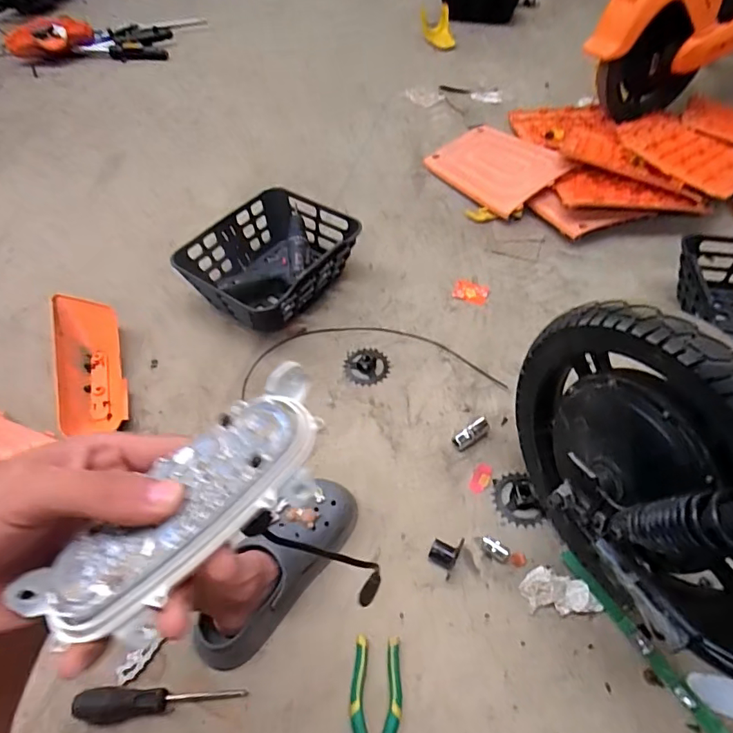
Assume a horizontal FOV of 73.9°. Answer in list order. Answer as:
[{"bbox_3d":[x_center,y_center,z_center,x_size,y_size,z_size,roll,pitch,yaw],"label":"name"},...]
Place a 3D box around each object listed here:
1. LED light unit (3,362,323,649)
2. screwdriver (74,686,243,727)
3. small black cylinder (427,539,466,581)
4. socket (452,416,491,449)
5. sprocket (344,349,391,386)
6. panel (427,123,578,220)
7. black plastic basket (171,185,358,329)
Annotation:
[{"bbox_3d":[-0.074,0.061,0.209,0.148,0.021,0.054,-42,62,-17],"label":"LED light unit"},{"bbox_3d":[-0.250,0.405,0.590,0.194,0.029,0.036,-4,52,-2],"label":"screwdriver"},{"bbox_3d":[0.111,0.265,0.694,0.038,0.024,0.059,23,56,18],"label":"small black cylinder"},{"bbox_3d":[0.175,0.114,0.814,0.068,0.029,0.026,-30,57,-20],"label":"socket"},{"bbox_3d":[0.002,0.001,0.915,0.083,0.014,0.079,-6,52,-3],"label":"sprocket"},{"bbox_3d":[0.334,-0.518,1.256,0.233,0.029,0.313,-39,59,-7],"label":"panel"},{"bbox_3d":[-0.183,-0.223,1.016,0.273,0.136,0.329,34,61,25],"label":"black plastic basket"}]

